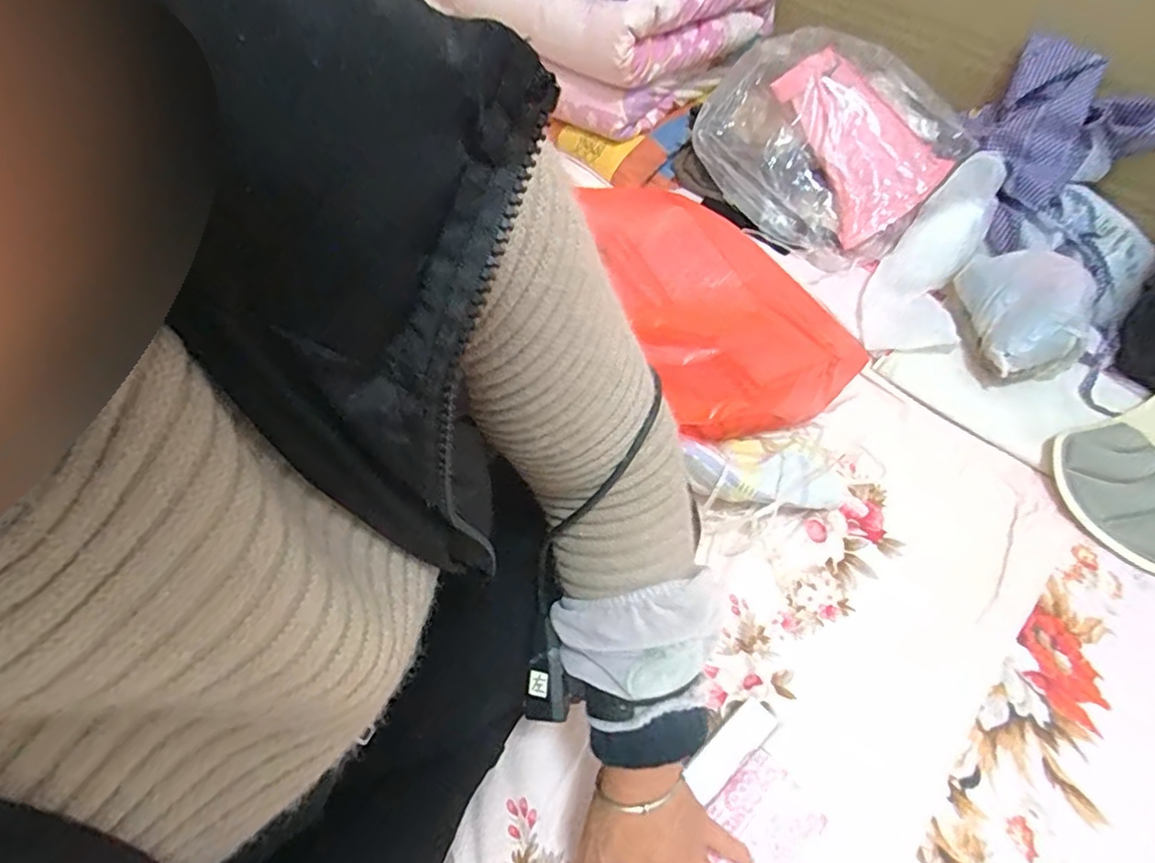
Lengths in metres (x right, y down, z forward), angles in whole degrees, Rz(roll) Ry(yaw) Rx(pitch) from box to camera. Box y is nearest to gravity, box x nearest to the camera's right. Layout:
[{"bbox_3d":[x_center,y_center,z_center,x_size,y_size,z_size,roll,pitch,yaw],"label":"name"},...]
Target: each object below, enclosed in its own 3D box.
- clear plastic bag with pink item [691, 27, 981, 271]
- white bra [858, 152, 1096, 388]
[{"bbox_3d":[0.399,-0.490,1.009,0.408,0.064,0.339,41,100,13],"label":"clear plastic bag with pink item"},{"bbox_3d":[0.594,-0.227,0.880,0.275,0.141,0.314,25,53,14],"label":"white bra"}]

